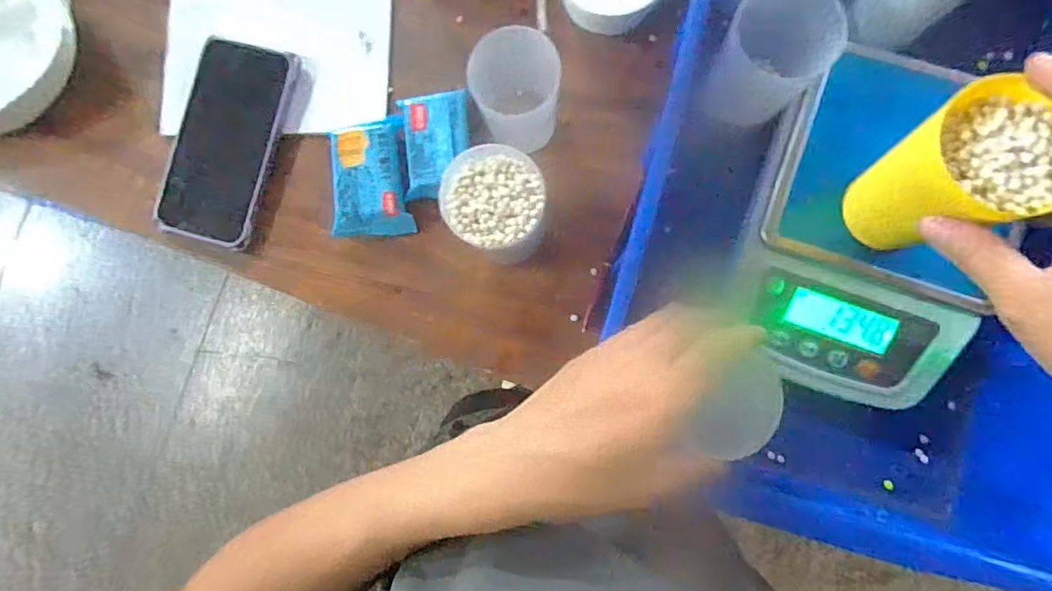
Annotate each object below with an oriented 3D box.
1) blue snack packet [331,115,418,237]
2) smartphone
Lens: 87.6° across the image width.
[{"bbox_3d":[-0.120,-0.089,0.424,0.057,0.020,0.087,-7,85,4],"label":"blue snack packet"},{"bbox_3d":[-0.241,-0.123,0.443,0.081,0.016,0.161,16,87,6],"label":"smartphone"}]

